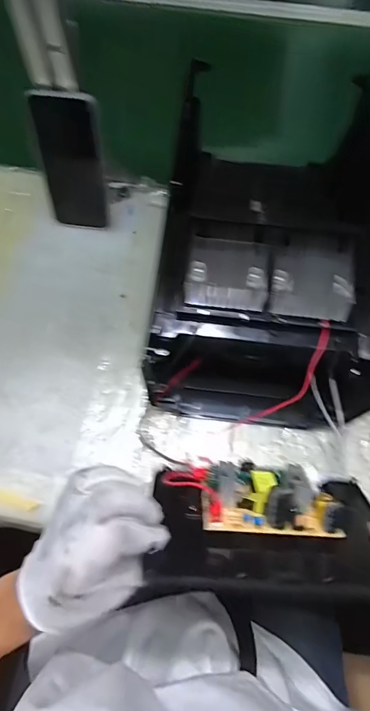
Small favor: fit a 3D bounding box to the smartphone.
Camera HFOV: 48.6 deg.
[{"bbox_3d":[-0.122,-0.205,0.446,0.062,0.147,0.010,1,49,-2],"label":"smartphone"}]

